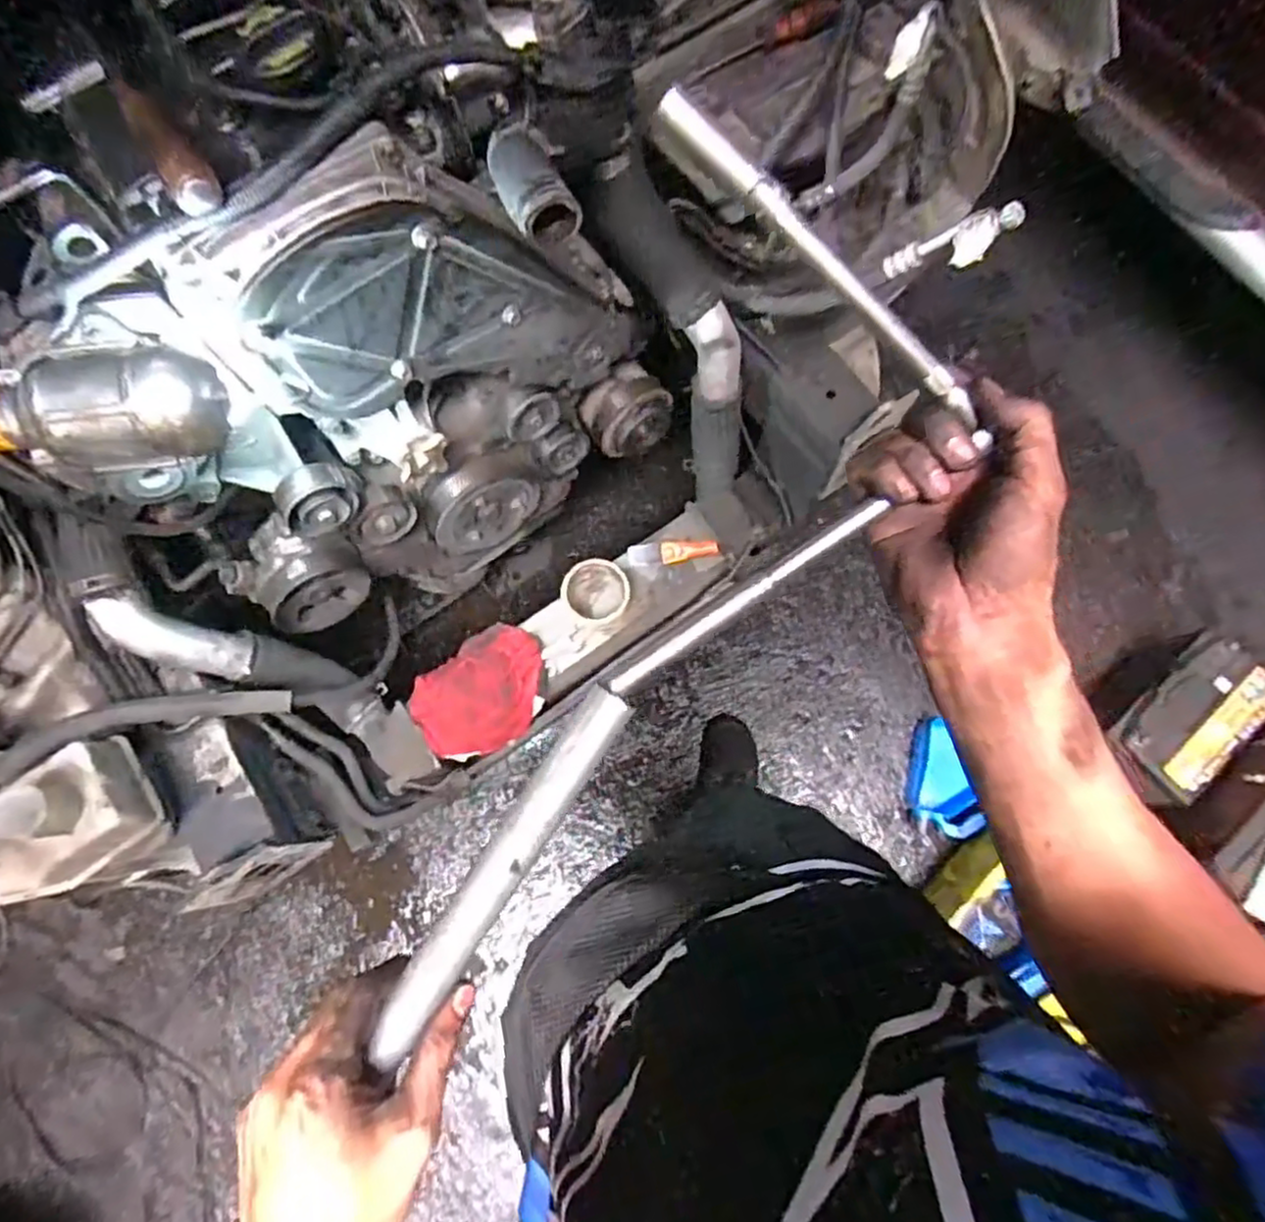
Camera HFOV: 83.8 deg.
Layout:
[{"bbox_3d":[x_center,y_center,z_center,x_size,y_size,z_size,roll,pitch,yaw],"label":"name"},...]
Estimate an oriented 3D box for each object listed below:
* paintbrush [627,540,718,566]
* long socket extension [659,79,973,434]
[{"bbox_3d":[0.057,-0.082,0.992,0.127,0.012,0.031,-4,75,16],"label":"paintbrush"},{"bbox_3d":[0.086,-0.150,0.309,0.188,0.011,0.014,34,76,-20],"label":"long socket extension"}]

